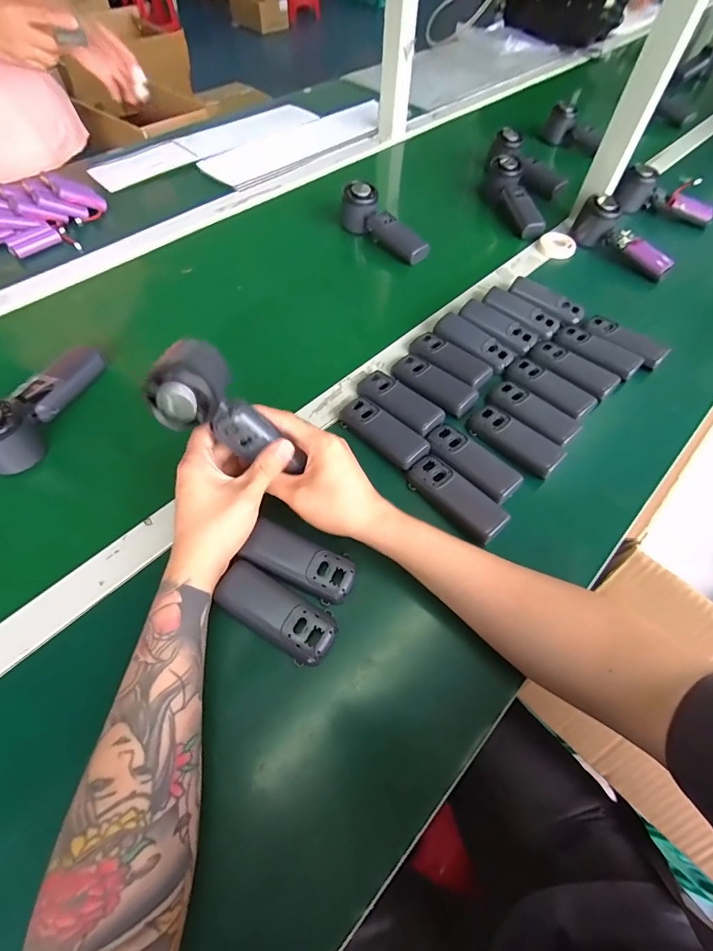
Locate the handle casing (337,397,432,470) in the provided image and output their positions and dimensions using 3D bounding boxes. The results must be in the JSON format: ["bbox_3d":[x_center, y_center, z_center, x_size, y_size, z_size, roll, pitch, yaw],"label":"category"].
[{"bbox_3d":[0.029,-0.048,0.447,0.104,0.016,0.040,39,64,19],"label":"handle casing"}]

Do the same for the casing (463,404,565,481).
[{"bbox_3d":[0.171,-0.039,0.448,0.101,0.017,0.039,40,64,19],"label":"casing"}]

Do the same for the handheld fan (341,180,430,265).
[{"bbox_3d":[0.044,-0.386,0.636,0.046,0.061,0.165,-36,67,-22],"label":"handheld fan"}]

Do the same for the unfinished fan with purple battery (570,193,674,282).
[{"bbox_3d":[0.408,-0.354,0.635,0.056,0.076,0.159,-25,63,-18],"label":"unfinished fan with purple battery"}]

